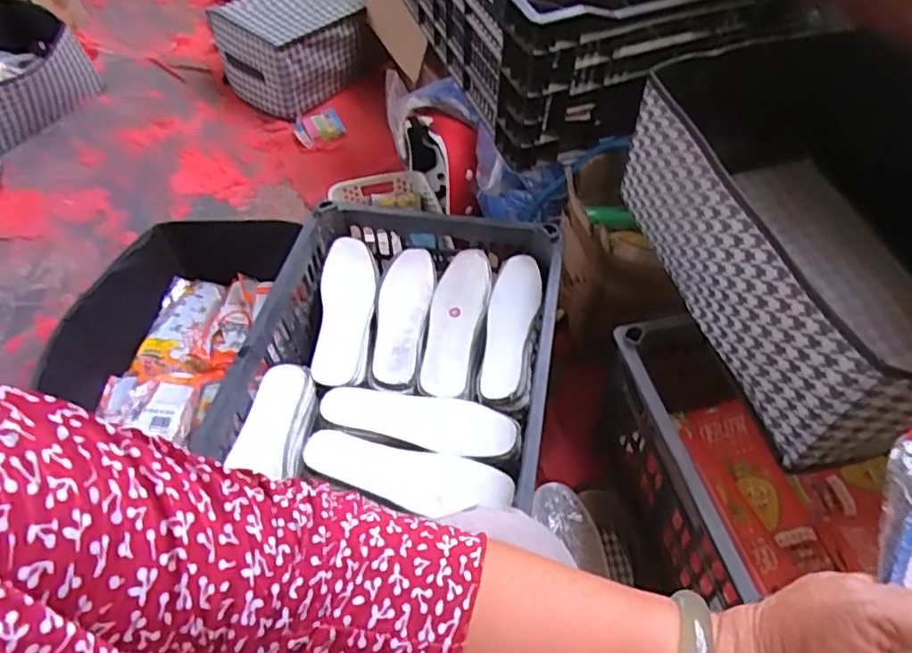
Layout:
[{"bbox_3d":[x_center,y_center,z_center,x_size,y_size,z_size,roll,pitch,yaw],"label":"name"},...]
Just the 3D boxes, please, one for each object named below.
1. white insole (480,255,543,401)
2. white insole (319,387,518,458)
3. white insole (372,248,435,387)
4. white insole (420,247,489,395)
[{"bbox_3d":[0.067,-0.002,0.771,0.060,0.033,0.210,9,49,7],"label":"white insole"},{"bbox_3d":[-0.044,0.104,0.694,0.214,0.009,0.072,7,49,5],"label":"white insole"},{"bbox_3d":[-0.070,-0.021,0.796,0.067,0.022,0.209,5,49,4],"label":"white insole"},{"bbox_3d":[0.000,-0.011,0.791,0.063,0.025,0.221,9,49,7],"label":"white insole"}]

